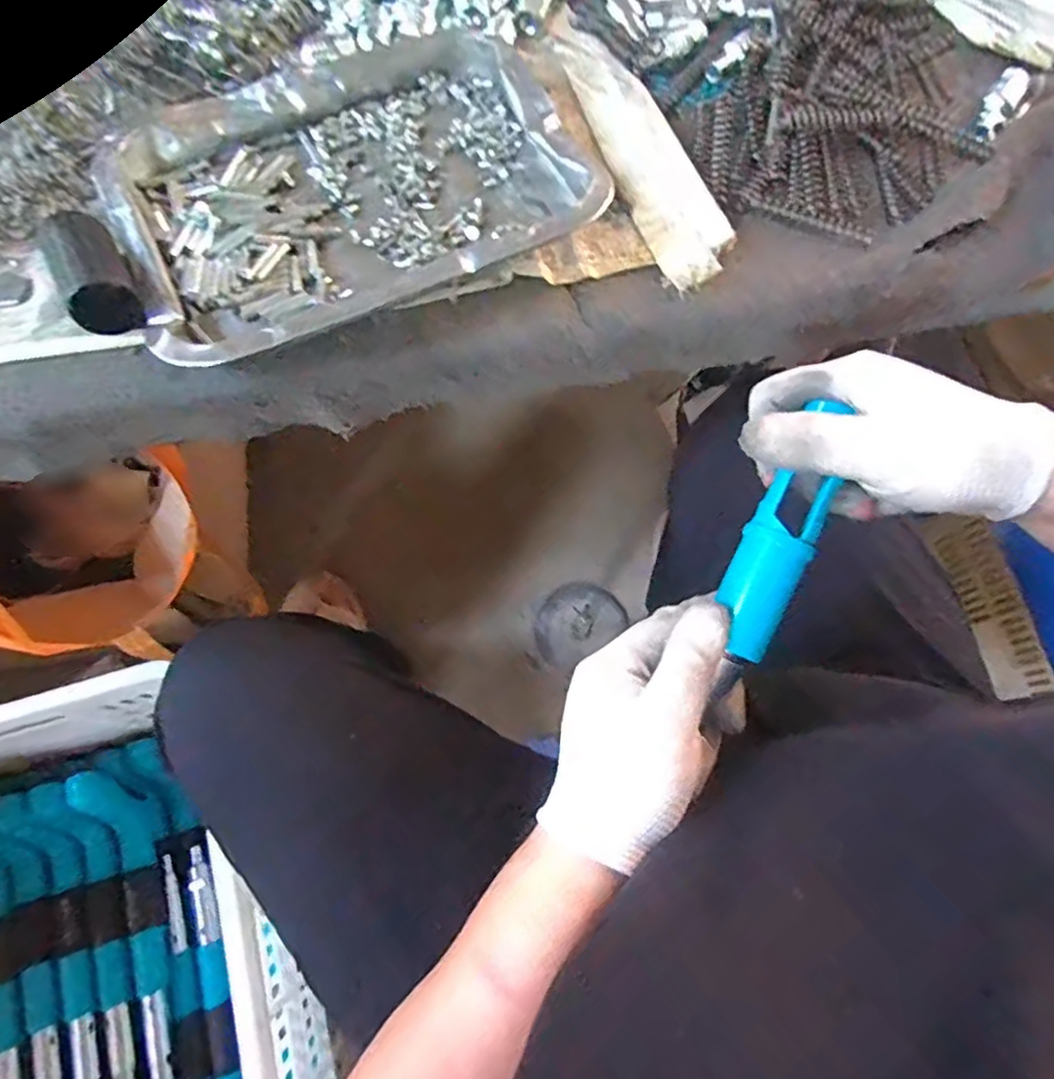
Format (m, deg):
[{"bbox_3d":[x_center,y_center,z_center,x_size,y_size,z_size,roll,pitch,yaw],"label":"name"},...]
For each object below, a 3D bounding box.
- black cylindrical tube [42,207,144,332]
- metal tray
[{"bbox_3d":[-0.227,-0.139,0.334,0.032,0.031,0.070,-32,75,-12],"label":"black cylindrical tube"},{"bbox_3d":[-0.099,-0.201,0.356,0.244,0.031,0.186,-24,74,-10],"label":"metal tray"}]

